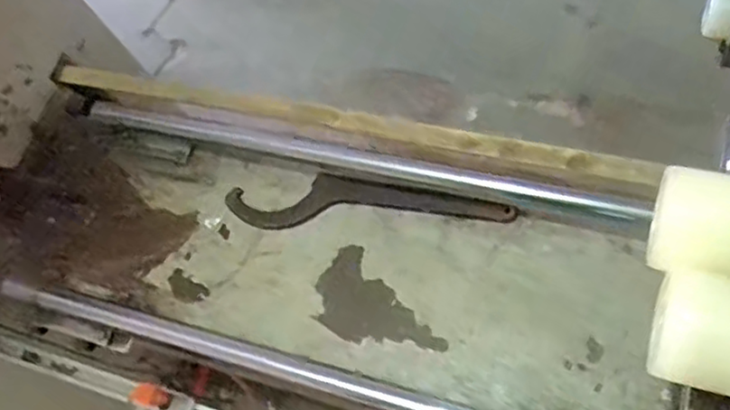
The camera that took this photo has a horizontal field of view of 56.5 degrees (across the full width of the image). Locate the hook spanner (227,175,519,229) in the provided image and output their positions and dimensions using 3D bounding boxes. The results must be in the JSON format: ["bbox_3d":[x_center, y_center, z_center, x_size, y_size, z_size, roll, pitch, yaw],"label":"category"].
[{"bbox_3d":[0.002,-0.005,0.755,0.318,0.008,0.056,-2,73,12],"label":"hook spanner"}]

